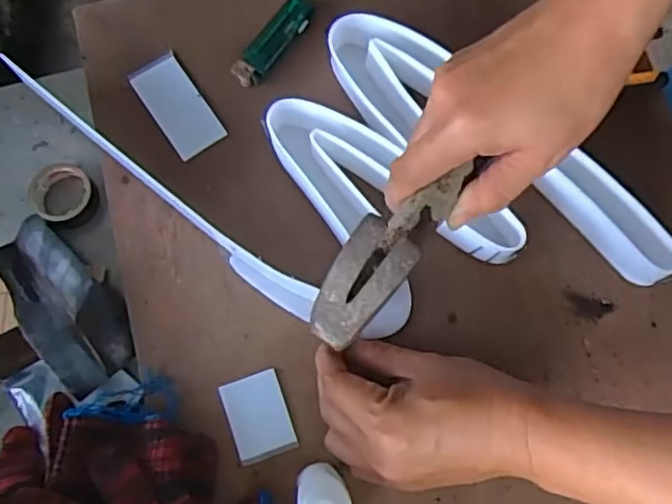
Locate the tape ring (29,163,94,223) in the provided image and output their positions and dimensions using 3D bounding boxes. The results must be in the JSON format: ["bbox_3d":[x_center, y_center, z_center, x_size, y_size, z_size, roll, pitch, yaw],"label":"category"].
[{"bbox_3d":[-0.201,-0.041,0.484,0.043,0.021,0.044,0,75,-2],"label":"tape ring"}]

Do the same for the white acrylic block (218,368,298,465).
[{"bbox_3d":[-0.052,0.109,0.438,0.039,0.004,0.054,-18,76,-7],"label":"white acrylic block"}]

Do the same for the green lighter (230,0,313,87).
[{"bbox_3d":[-0.048,-0.160,0.502,0.025,0.012,0.082,36,77,7],"label":"green lighter"}]

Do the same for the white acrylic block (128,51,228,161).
[{"bbox_3d":[-0.119,-0.111,0.491,0.039,0.004,0.082,-33,78,-10],"label":"white acrylic block"}]

